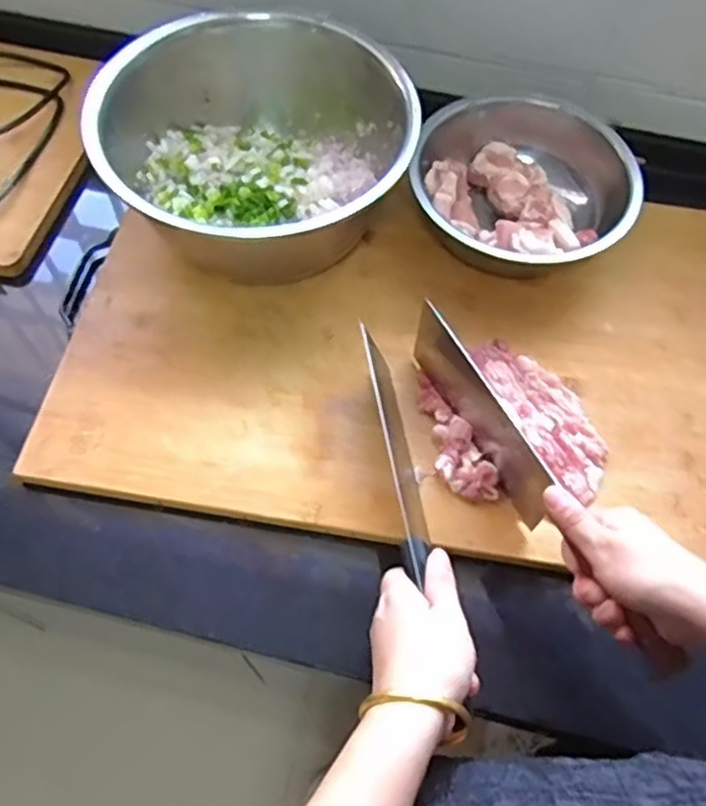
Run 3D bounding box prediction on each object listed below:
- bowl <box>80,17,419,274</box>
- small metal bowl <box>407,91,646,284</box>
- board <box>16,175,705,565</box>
[{"bbox_3d":[-0.095,-0.243,0.624,0.264,0.137,0.244,1,62,-2],"label":"bowl"},{"bbox_3d":[0.157,-0.199,0.643,0.202,0.070,0.196,1,62,-2],"label":"small metal bowl"},{"bbox_3d":[0.060,-0.050,0.604,0.592,0.030,0.350,7,62,1],"label":"board"}]

